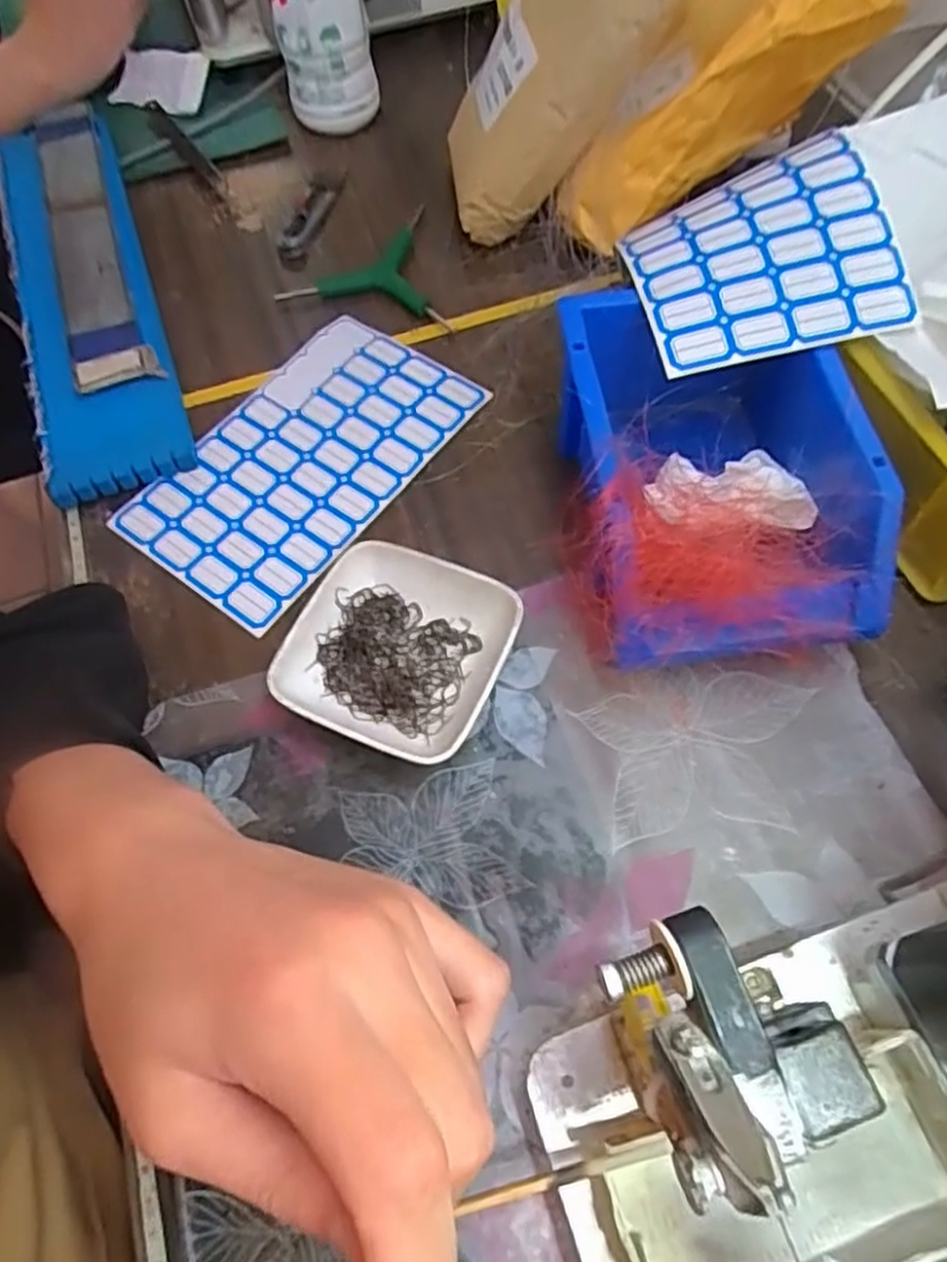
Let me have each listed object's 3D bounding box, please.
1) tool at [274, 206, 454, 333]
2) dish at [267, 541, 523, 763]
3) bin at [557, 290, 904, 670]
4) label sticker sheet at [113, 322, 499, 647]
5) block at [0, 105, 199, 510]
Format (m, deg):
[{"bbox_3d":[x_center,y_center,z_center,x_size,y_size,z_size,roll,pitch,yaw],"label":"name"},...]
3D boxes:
[{"bbox_3d":[-0.077,-0.237,0.492,0.105,0.018,0.109,-12,63,-4],"label":"tool"},{"bbox_3d":[-0.035,0.010,0.357,0.093,0.026,0.099,24,66,14],"label":"dish"},{"bbox_3d":[0.107,-0.071,0.361,0.133,0.084,0.178,-6,62,0],"label":"bin"},{"bbox_3d":[-0.096,-0.099,0.429,0.118,0.006,0.197,32,68,18],"label":"label sticker sheet"},{"bbox_3d":[-0.252,-0.225,0.475,0.087,0.024,0.328,-24,68,-1],"label":"block"}]

